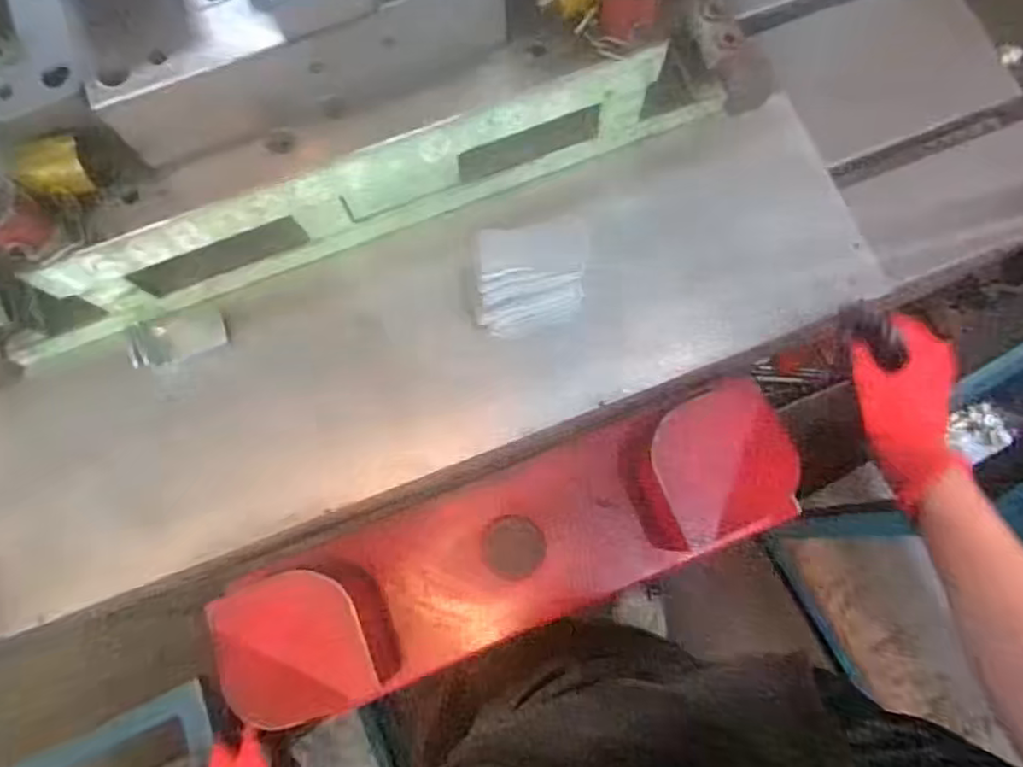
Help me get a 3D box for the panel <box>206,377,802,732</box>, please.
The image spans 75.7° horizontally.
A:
[{"bbox_3d":[0.004,0.150,0.602,0.486,0.108,0.149,-23,77,-9],"label":"panel"}]

